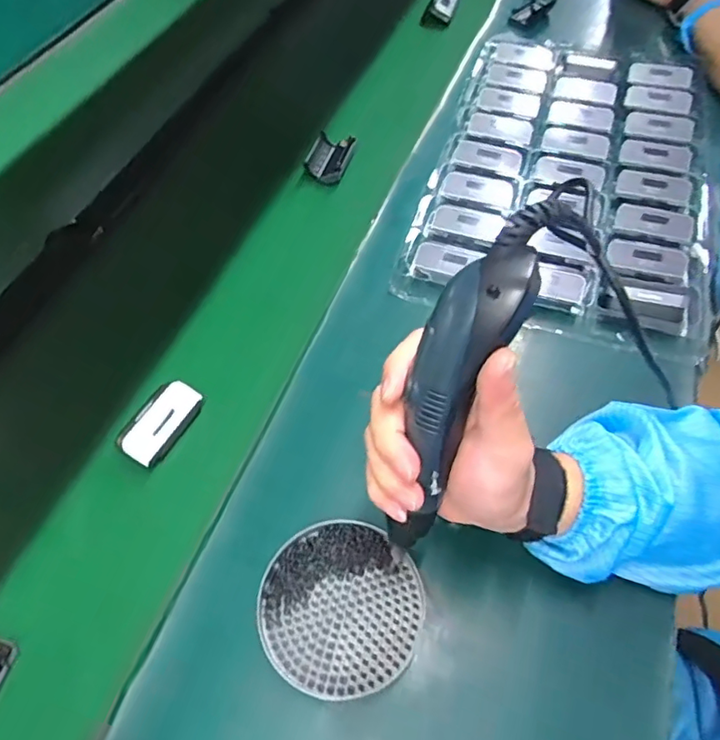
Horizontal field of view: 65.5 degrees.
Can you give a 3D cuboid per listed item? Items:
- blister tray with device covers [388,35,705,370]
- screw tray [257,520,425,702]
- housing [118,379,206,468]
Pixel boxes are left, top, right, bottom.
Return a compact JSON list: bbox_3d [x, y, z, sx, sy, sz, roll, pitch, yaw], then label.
[{"bbox_3d":[0.240,-0.241,0.644,0.283,0.027,0.473,16,60,12],"label":"blister tray with device covers"},{"bbox_3d":[-0.013,0.165,0.392,0.110,0.011,0.109,27,61,19],"label":"screw tray"},{"bbox_3d":[-0.172,0.046,0.486,0.042,0.019,0.075,33,65,1],"label":"housing"}]

